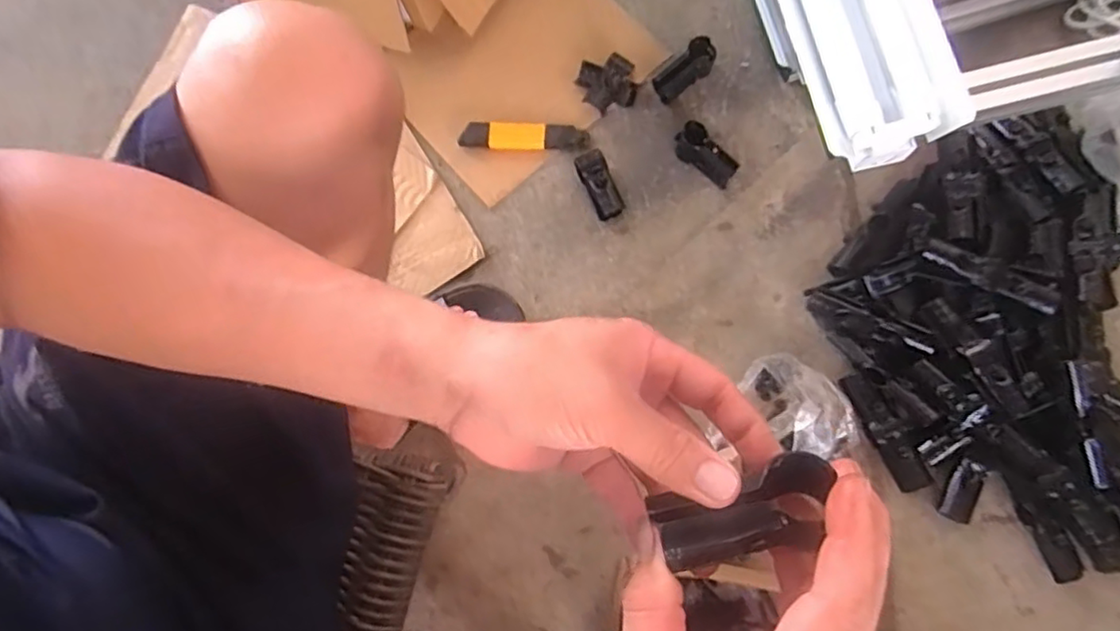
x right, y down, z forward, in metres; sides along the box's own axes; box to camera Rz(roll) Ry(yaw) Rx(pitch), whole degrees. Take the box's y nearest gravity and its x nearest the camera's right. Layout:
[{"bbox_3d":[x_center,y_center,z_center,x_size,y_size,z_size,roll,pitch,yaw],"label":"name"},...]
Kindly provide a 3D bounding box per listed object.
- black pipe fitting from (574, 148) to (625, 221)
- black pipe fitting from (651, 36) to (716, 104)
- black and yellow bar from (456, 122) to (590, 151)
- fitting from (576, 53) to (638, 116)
[{"bbox_3d":[0.046,-0.152,0.745,0.035,0.019,0.081,-20,77,-3],"label":"black pipe fitting"},{"bbox_3d":[0.149,-0.294,0.771,0.088,0.034,0.037,-42,79,-7],"label":"black pipe fitting"},{"bbox_3d":[-0.043,-0.217,0.770,0.155,0.019,0.033,5,77,3],"label":"black and yellow bar"},{"bbox_3d":[0.058,-0.281,0.772,0.068,0.020,0.062,-17,77,-2],"label":"fitting"}]

